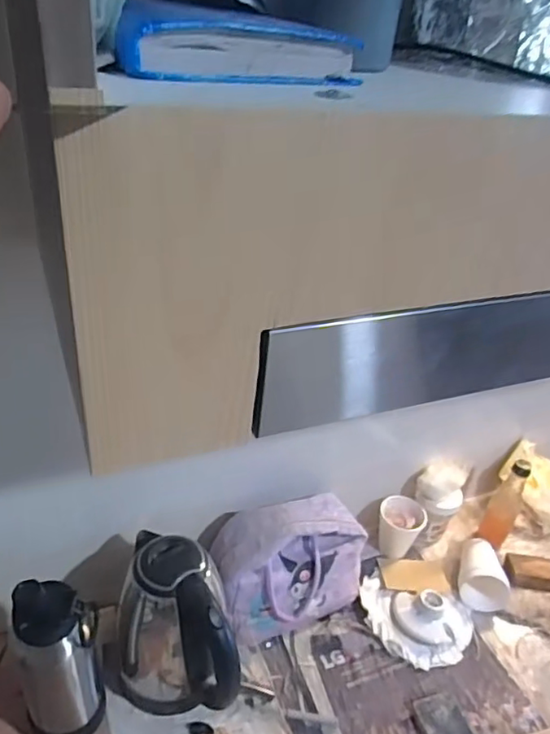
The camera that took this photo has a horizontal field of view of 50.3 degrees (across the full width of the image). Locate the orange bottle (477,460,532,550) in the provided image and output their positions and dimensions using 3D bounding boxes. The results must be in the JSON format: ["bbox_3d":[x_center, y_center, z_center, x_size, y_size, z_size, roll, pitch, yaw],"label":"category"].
[{"bbox_3d":[0.401,0.241,1.023,0.052,0.185,0.051,23,37,22],"label":"orange bottle"}]

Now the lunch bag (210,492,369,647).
[{"bbox_3d":[0.034,0.294,0.878,0.246,0.169,0.119,-8,36,-20],"label":"lunch bag"}]

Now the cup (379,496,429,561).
[{"bbox_3d":[0.214,0.273,1.001,0.073,0.089,0.075,5,34,-3],"label":"cup"}]

